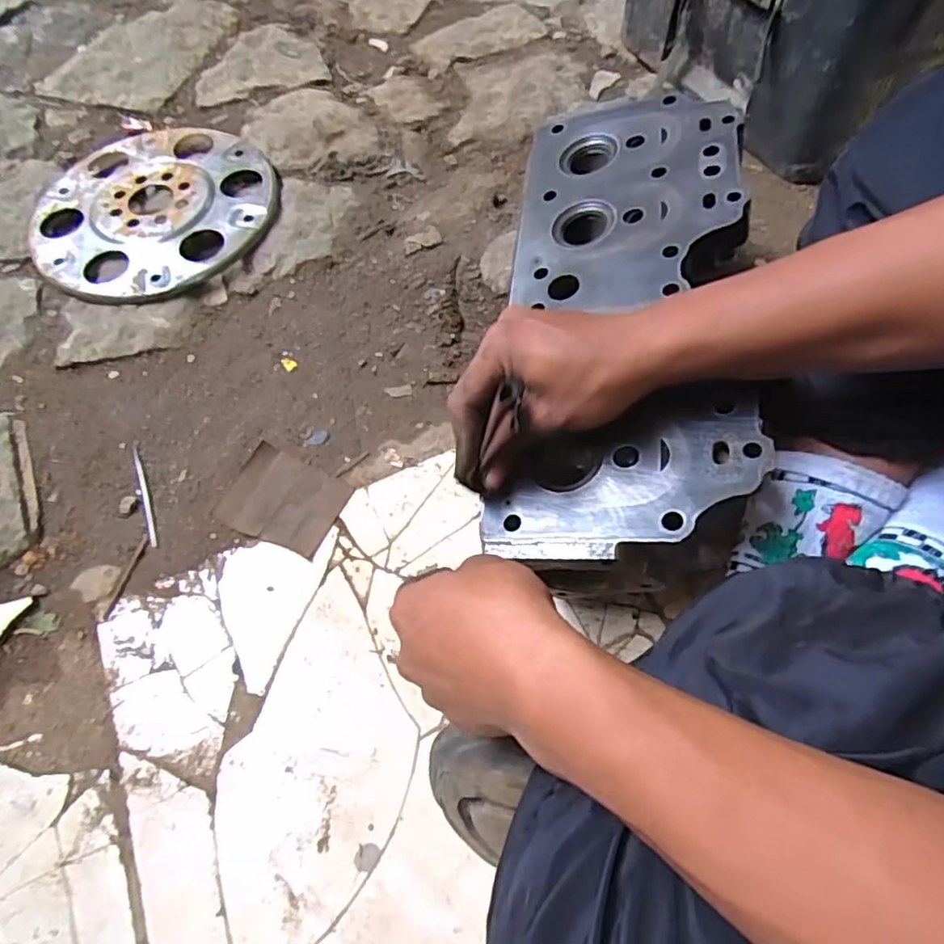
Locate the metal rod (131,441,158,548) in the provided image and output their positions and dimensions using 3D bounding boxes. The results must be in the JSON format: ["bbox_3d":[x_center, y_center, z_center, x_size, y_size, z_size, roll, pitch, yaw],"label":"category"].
[{"bbox_3d":[-0.286,0.018,0.535,0.007,0.004,0.108,-22,64,-10],"label":"metal rod"}]

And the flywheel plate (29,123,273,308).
[{"bbox_3d":[-0.350,-0.291,0.674,0.253,0.019,0.259,0,62,1],"label":"flywheel plate"}]

